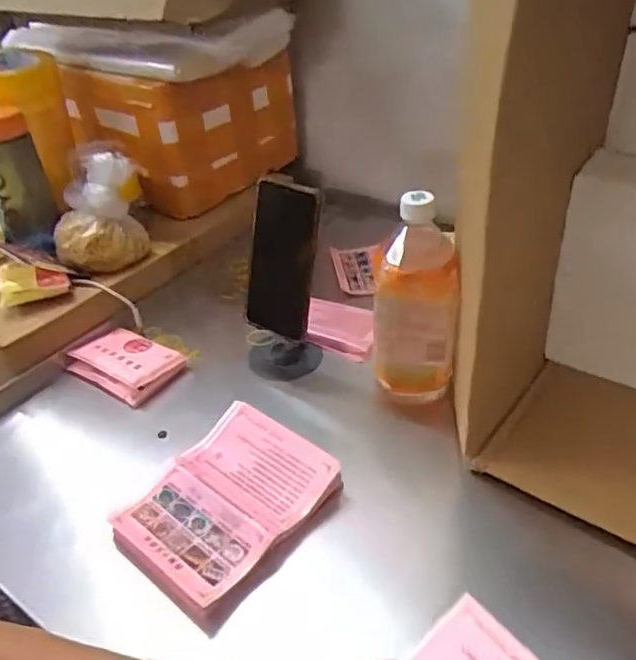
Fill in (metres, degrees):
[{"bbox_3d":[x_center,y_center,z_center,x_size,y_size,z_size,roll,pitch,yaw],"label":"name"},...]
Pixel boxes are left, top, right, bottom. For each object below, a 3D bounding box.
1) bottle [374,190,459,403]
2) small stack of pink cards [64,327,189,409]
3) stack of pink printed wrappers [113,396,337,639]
[{"bbox_3d":[0.093,-0.020,0.583,0.076,0.198,0.064,3,38,11],"label":"bottle"},{"bbox_3d":[-0.217,0.037,0.691,0.112,0.031,0.079,22,45,31],"label":"small stack of pink cards"},{"bbox_3d":[-0.078,0.145,0.521,0.129,0.029,0.165,24,46,33],"label":"stack of pink printed wrappers"}]

